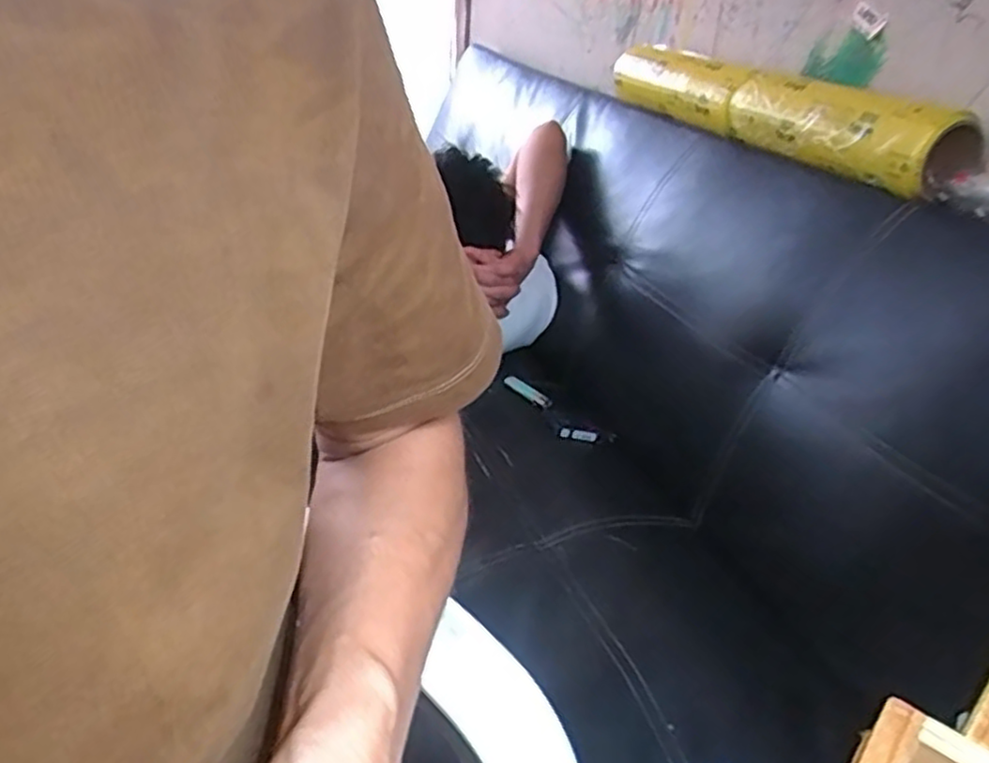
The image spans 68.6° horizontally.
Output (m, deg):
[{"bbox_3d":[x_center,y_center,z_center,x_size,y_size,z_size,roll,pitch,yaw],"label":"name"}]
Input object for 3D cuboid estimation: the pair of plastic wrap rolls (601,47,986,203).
[{"bbox_3d":[0.351,-0.397,1.031,0.063,0.089,0.729,-7,32,-19],"label":"pair of plastic wrap rolls"}]

